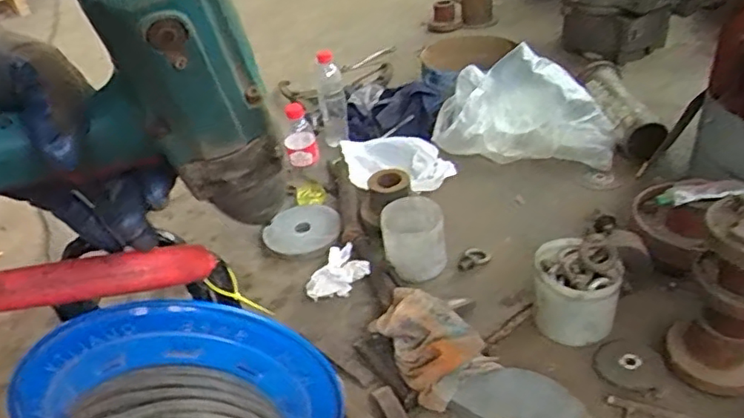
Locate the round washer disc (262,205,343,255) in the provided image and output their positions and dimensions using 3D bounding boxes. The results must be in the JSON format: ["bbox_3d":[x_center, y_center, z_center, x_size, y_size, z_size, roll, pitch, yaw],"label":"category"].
[{"bbox_3d":[-0.128,0.034,1.115,0.134,0.019,0.135,-6,44,6],"label":"round washer disc"}]

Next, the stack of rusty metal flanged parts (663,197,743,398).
[{"bbox_3d":[0.444,0.114,0.725,0.113,0.234,0.112,24,46,35],"label":"stack of rusty metal flanged parts"}]

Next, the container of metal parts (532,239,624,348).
[{"bbox_3d":[0.289,0.118,0.849,0.116,0.118,0.110,8,39,20],"label":"container of metal parts"}]

